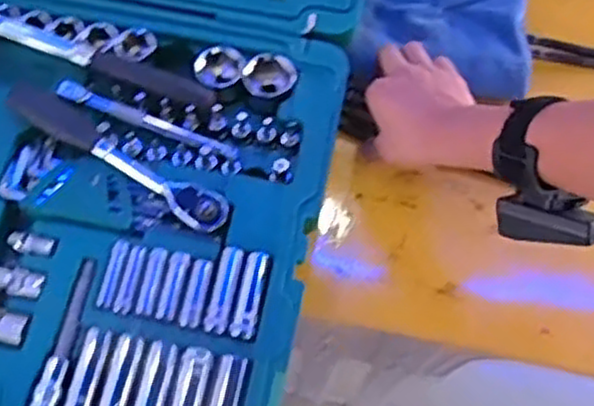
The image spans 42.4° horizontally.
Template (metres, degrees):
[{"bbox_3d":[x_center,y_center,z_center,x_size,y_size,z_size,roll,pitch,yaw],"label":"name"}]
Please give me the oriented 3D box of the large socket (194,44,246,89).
[{"bbox_3d":[-0.064,-0.114,0.639,0.036,0.033,0.031,11,65,4],"label":"large socket"}]

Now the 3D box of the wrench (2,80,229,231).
[{"bbox_3d":[-0.138,-0.037,0.588,0.194,0.021,0.031,30,68,12],"label":"wrench"}]

